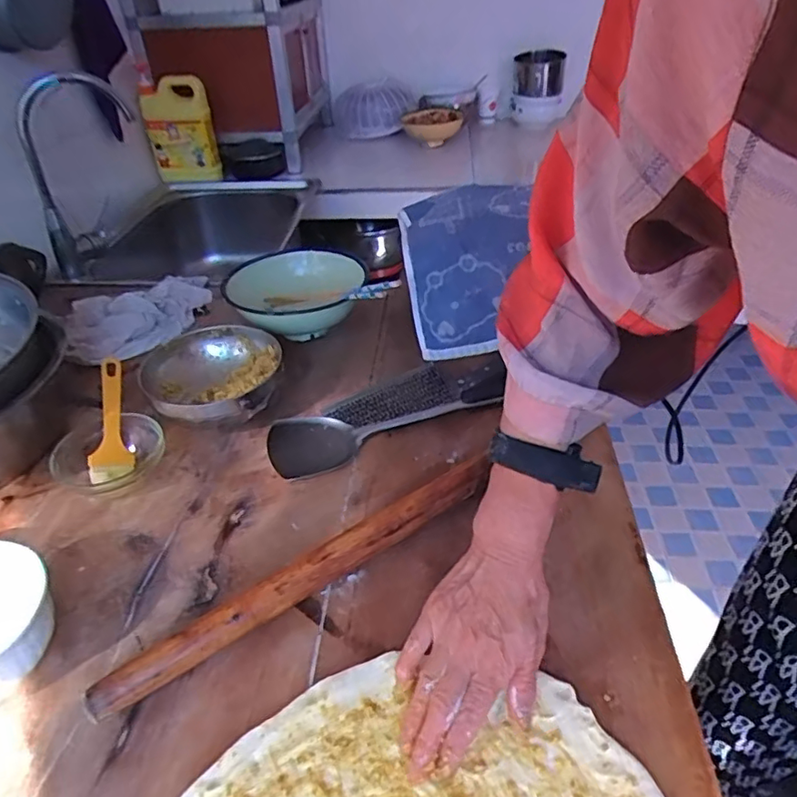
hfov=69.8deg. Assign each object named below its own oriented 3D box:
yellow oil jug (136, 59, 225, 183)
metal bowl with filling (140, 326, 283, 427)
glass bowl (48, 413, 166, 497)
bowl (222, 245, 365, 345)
[{"bbox_3d":[-0.456,-0.562,1.191,0.130,0.219,0.077,-6,40,-5],"label":"yellow oil jug"},{"bbox_3d":[-0.198,-0.016,0.643,0.141,0.067,0.148,-1,39,1],"label":"metal bowl with filling"},{"bbox_3d":[-0.293,0.058,0.579,0.106,0.042,0.100,-2,40,2],"label":"glass bowl"},{"bbox_3d":[-0.128,-0.127,0.760,0.174,0.078,0.161,-1,39,1],"label":"bowl"}]

